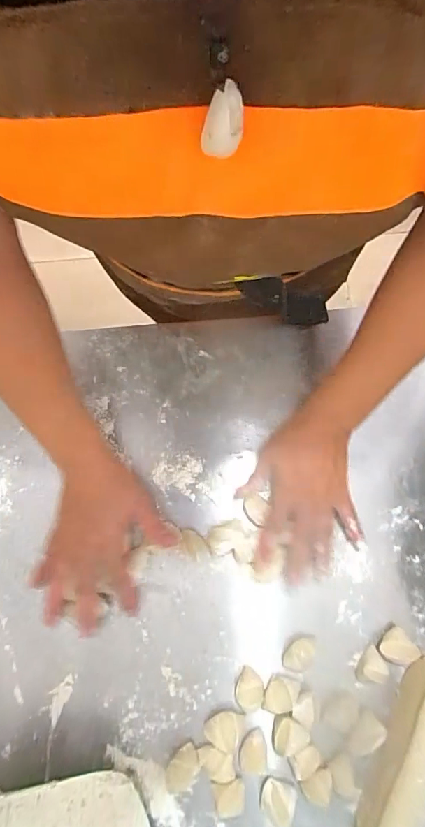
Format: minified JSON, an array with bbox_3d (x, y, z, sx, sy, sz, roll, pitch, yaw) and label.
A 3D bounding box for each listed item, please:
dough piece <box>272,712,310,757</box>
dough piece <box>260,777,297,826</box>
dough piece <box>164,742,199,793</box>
[{"bbox_3d":[0.070,0.297,0.390,0.033,0.015,0.032,0,77,-1],"label":"dough piece"},{"bbox_3d":[0.060,0.353,0.385,0.030,0.017,0.033,0,77,-1],"label":"dough piece"},{"bbox_3d":[-0.029,0.331,0.391,0.024,0.013,0.043,37,79,7],"label":"dough piece"}]

